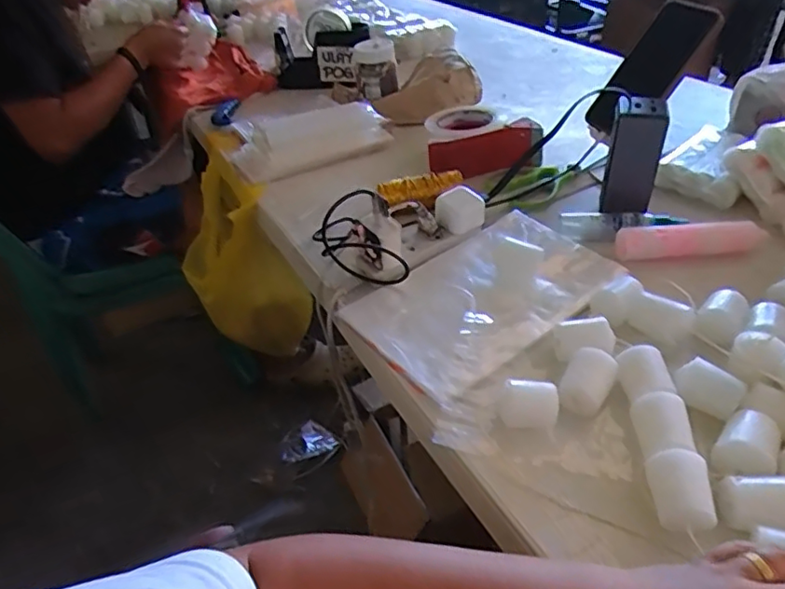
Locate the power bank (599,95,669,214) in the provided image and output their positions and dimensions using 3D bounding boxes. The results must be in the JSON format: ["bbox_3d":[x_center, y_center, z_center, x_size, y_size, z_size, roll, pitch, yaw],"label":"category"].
[{"bbox_3d":[0.261,-0.149,0.626,0.054,0.108,0.050,8,41,17],"label":"power bank"}]

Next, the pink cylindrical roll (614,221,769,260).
[{"bbox_3d":[0.309,-0.057,0.594,0.147,0.026,0.029,-3,39,5],"label":"pink cylindrical roll"}]

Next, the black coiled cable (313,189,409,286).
[{"bbox_3d":[-0.030,-0.054,0.578,0.094,0.098,0.046,10,42,20],"label":"black coiled cable"}]

